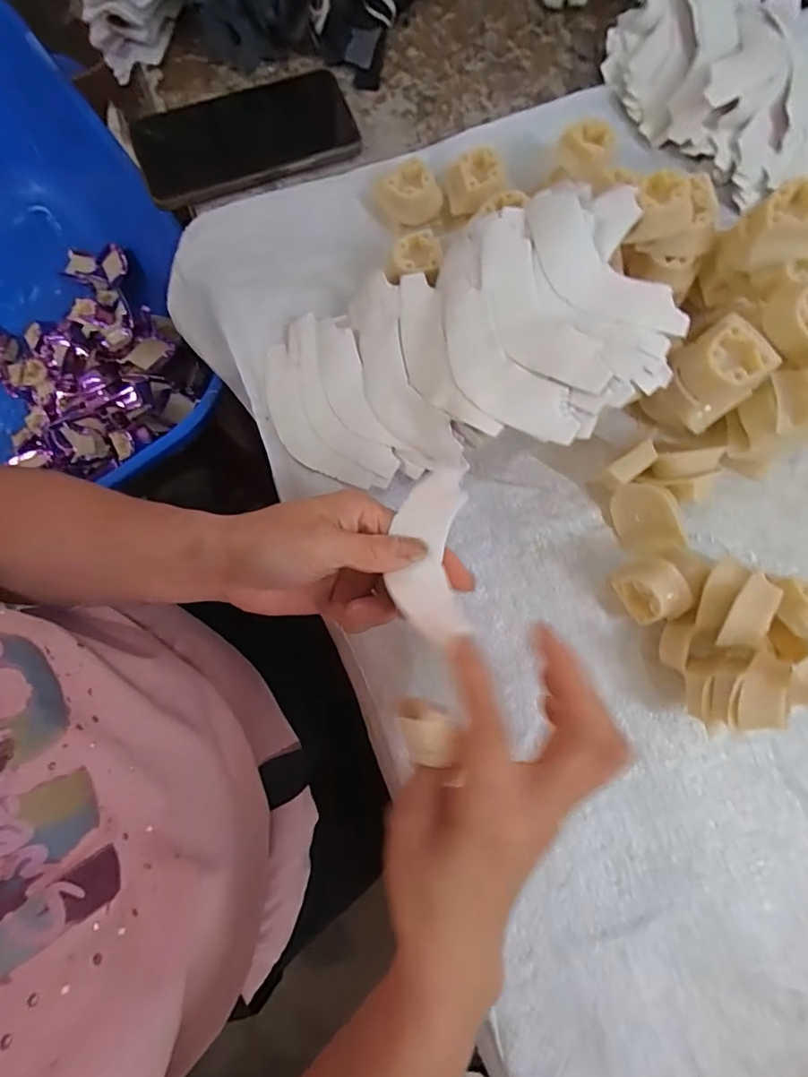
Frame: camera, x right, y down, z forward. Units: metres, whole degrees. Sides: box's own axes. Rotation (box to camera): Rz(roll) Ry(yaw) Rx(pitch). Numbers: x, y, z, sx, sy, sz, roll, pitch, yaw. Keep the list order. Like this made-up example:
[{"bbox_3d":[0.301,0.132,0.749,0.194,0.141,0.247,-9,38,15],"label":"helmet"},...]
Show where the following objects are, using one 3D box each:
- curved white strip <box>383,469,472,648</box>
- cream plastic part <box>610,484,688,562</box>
[{"bbox_3d":[0.013,0.005,0.269,0.036,0.015,0.091,2,76,0],"label":"curved white strip"},{"bbox_3d":[0.152,-0.012,0.329,0.014,0.039,0.045,-24,92,-36],"label":"cream plastic part"}]

